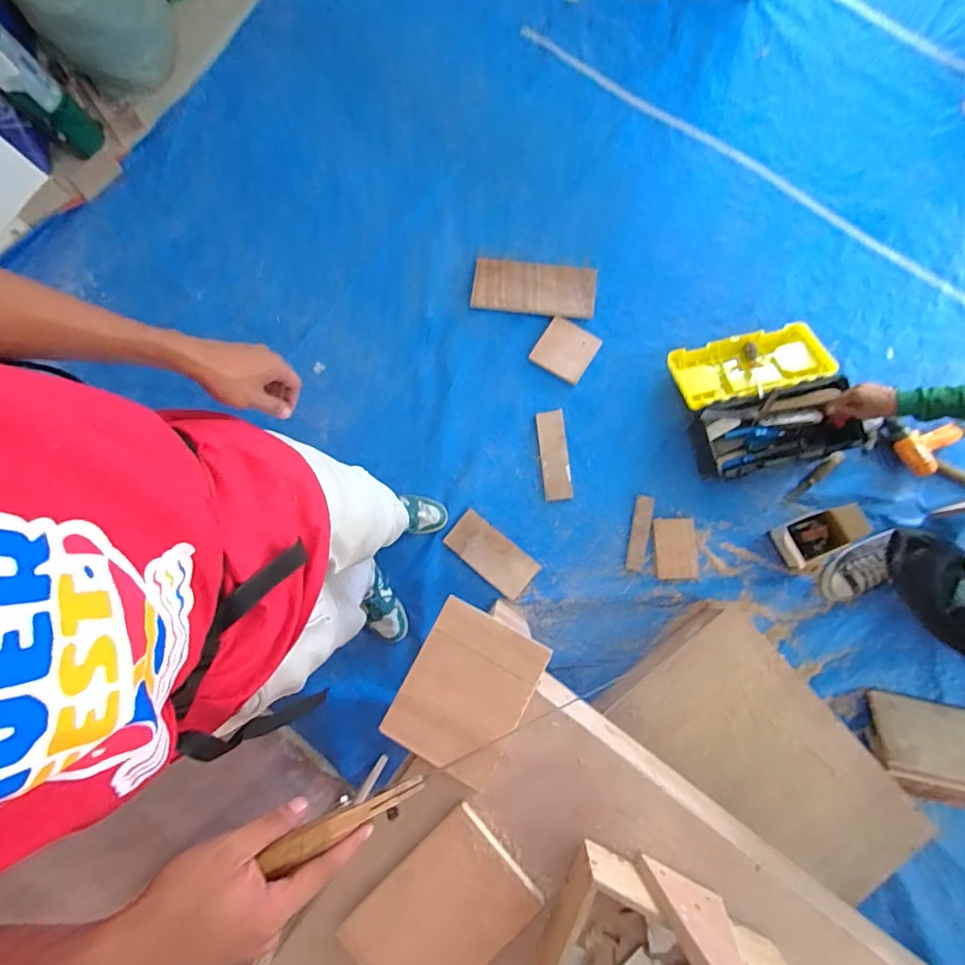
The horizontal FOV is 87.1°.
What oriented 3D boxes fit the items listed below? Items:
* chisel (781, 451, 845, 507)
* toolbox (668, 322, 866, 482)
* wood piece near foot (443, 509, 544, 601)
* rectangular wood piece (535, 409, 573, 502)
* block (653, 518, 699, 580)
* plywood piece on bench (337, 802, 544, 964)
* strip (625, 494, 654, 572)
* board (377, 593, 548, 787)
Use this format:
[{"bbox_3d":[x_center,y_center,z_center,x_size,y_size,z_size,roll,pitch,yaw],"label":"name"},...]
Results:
[{"bbox_3d":[0.972,-0.011,1.490,0.240,0.026,0.037,-39,81,-7],"label":"chisel"},{"bbox_3d":[0.810,-0.243,1.458,0.454,0.153,0.414,-12,81,1],"label":"toolbox"},{"bbox_3d":[0.026,0.206,1.450,0.260,0.027,0.125,39,82,8],"label":"wood piece near foot"},{"bbox_3d":[0.211,-0.081,1.490,0.080,0.023,0.259,-6,79,-1],"label":"rectangular wood piece"},{"bbox_3d":[0.553,0.190,1.453,0.111,0.011,0.171,-1,79,0],"label":"block"},{"bbox_3d":[-0.059,0.592,0.689,0.250,0.019,0.165,-45,81,2],"label":"plywood piece on bench"},{"bbox_3d":[0.455,0.148,1.468,0.049,0.012,0.217,12,79,3],"label":"strip"},{"bbox_3d":[-0.023,0.296,0.720,0.167,0.016,0.210,27,79,10],"label":"board"}]

